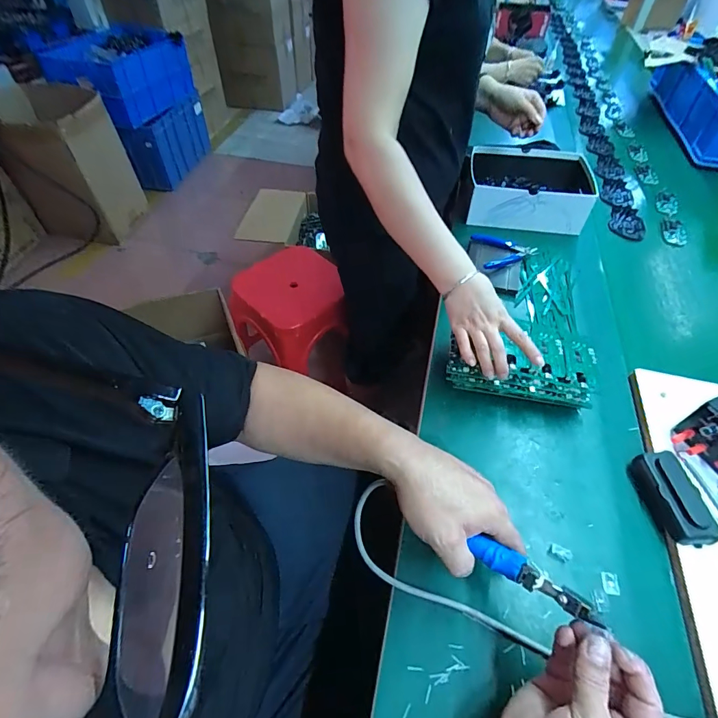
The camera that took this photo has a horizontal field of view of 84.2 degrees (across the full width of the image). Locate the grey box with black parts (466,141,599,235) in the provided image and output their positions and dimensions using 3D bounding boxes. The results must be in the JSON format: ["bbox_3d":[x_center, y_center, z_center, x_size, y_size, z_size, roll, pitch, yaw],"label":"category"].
[{"bbox_3d":[0.382,-0.398,0.909,0.245,0.091,0.251,11,52,8],"label":"grey box with black parts"}]

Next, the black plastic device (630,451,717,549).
[{"bbox_3d":[0.374,0.166,0.475,0.053,0.027,0.103,0,52,-1],"label":"black plastic device"}]

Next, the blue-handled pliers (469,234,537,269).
[{"bbox_3d":[0.292,-0.213,0.785,0.120,0.019,0.103,-3,52,-3],"label":"blue-handled pliers"}]

